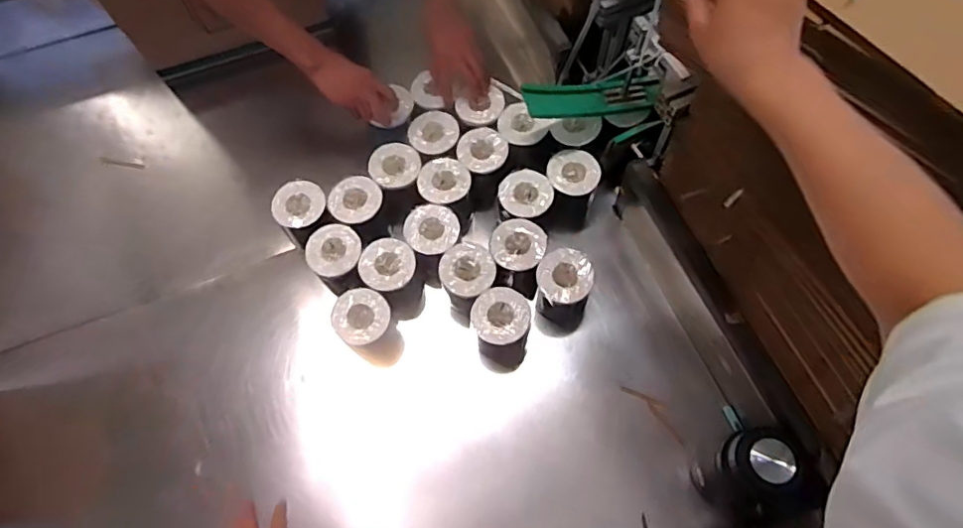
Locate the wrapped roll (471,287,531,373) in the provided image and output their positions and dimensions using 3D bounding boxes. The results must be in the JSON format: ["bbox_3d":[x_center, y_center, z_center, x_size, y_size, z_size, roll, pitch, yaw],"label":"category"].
[{"bbox_3d":[0.035,0.121,0.982,0.094,0.164,0.111,-17,68,-6],"label":"wrapped roll"}]

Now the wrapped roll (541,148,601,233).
[{"bbox_3d":[0.170,-0.135,1.082,0.092,0.172,0.096,0,67,1],"label":"wrapped roll"}]

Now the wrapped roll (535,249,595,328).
[{"bbox_3d":[0.143,0.049,0.998,0.094,0.162,0.089,0,67,1],"label":"wrapped roll"}]

